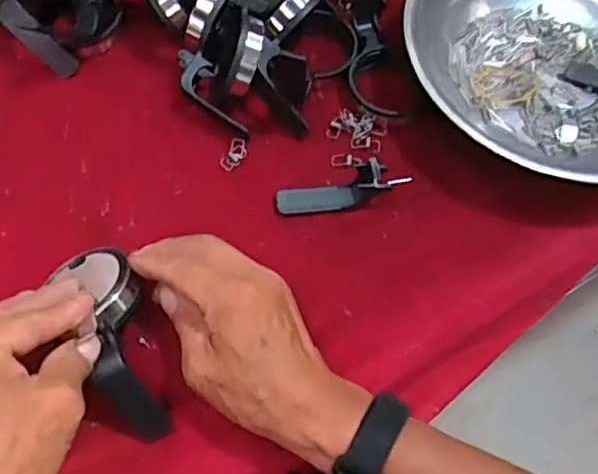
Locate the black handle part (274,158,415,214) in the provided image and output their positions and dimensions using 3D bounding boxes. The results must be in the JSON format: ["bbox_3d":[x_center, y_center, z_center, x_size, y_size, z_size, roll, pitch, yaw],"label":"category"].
[{"bbox_3d":[0.031,-0.036,0.454,0.096,0.025,0.023,-14,66,7],"label":"black handle part"}]

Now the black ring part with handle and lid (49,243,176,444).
[{"bbox_3d":[-0.116,0.065,0.387,0.045,0.044,0.129,-19,71,-10],"label":"black ring part with handle and lid"}]

